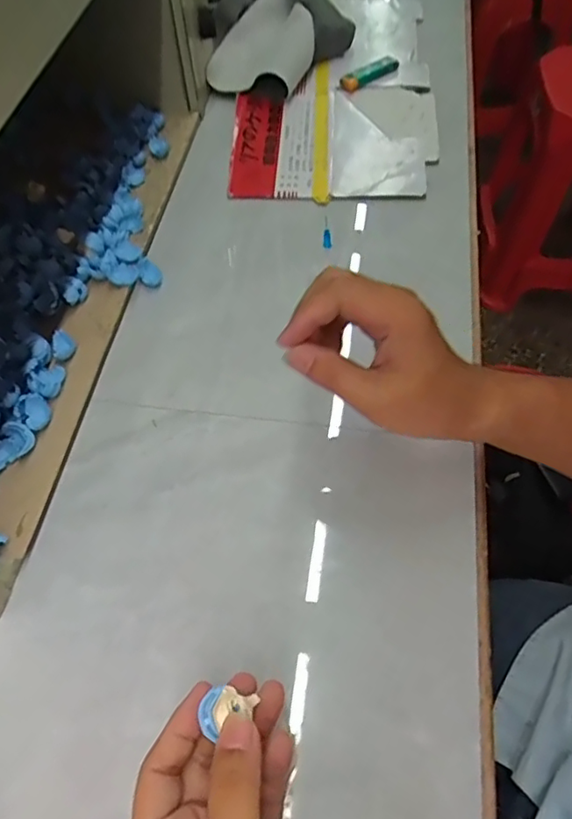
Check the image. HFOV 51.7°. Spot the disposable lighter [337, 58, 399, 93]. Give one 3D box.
[{"bbox_3d":[0.099,-0.402,0.710,0.083,0.012,0.021,-32,63,-17],"label":"disposable lighter"}]

